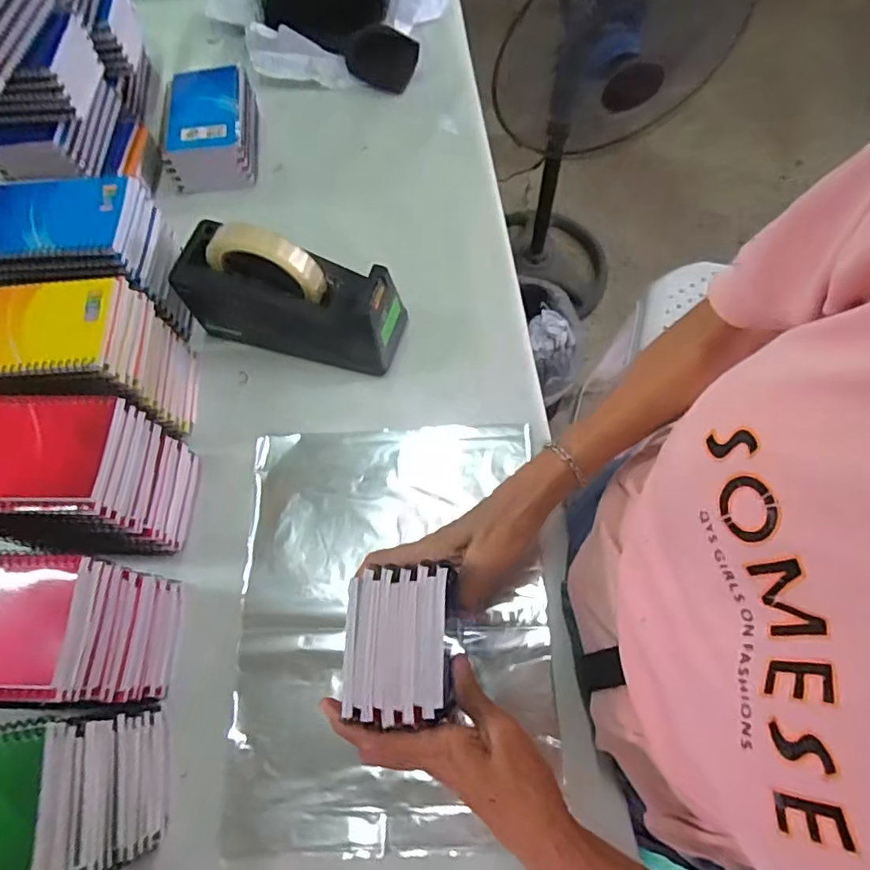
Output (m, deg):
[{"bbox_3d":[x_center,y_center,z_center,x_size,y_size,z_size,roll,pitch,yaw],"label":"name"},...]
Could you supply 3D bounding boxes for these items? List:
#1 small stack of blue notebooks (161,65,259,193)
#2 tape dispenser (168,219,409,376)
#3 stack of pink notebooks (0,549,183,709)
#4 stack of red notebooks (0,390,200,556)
[{"bbox_3d":[-0.263,-0.363,0.671,0.107,0.055,0.137,-10,67,-1],"label":"small stack of blue notebooks"},{"bbox_3d":[-0.136,-0.134,0.543,0.206,0.122,0.080,13,68,8],"label":"tape dispenser"},{"bbox_3d":[-0.289,0.144,0.426,0.136,0.130,0.099,1,67,3],"label":"stack of pink notebooks"},{"bbox_3d":[-0.293,0.036,0.470,0.138,0.129,0.099,-3,67,2],"label":"stack of red notebooks"}]

